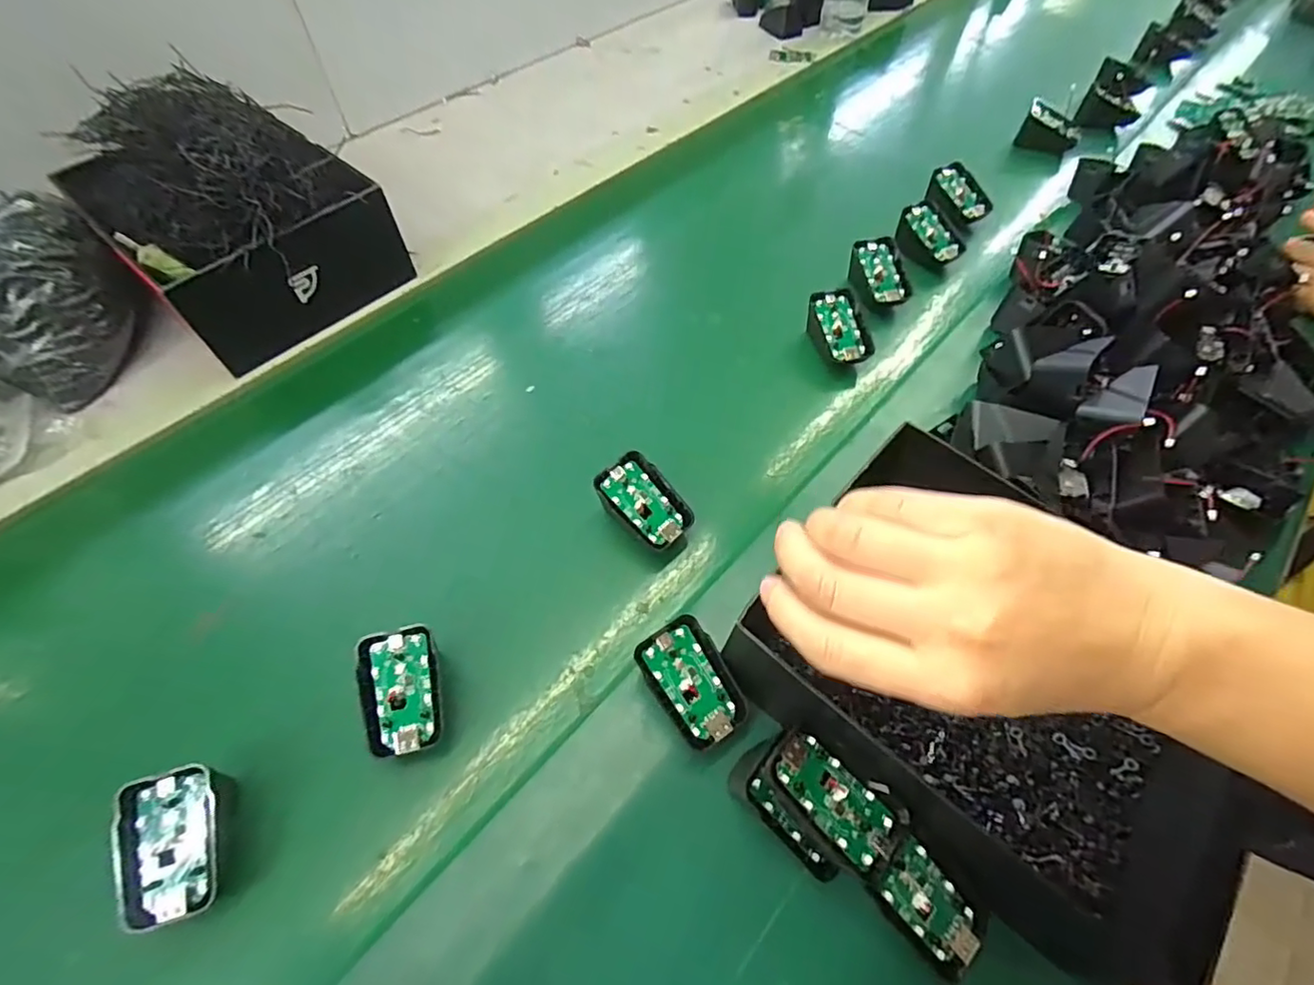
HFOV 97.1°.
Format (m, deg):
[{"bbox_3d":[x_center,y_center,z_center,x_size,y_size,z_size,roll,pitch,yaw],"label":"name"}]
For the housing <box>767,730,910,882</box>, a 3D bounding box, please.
[{"bbox_3d":[0.088,0.152,0.286,0.068,0.015,0.038,34,63,18],"label":"housing"}]

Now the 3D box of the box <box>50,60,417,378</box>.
[{"bbox_3d":[-0.340,-0.229,0.475,0.156,0.146,0.173,38,64,20],"label":"box"}]

